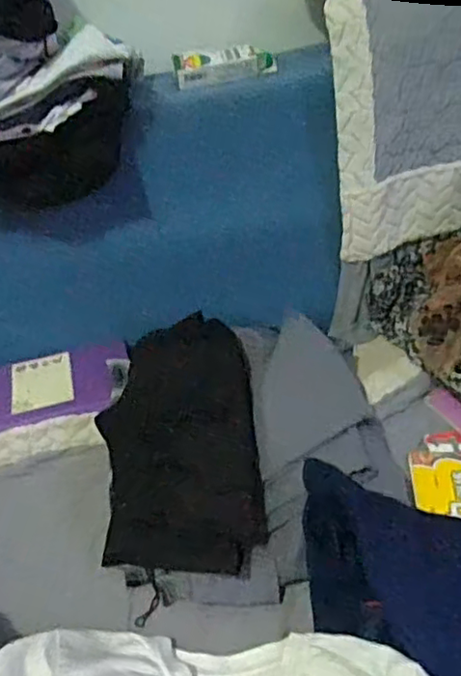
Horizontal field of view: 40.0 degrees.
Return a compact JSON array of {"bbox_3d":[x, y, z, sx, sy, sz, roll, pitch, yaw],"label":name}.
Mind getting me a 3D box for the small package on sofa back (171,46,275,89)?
[{"bbox_3d":[-0.006,-0.344,0.799,0.125,0.030,0.042,-8,39,0],"label":"small package on sofa back"}]

